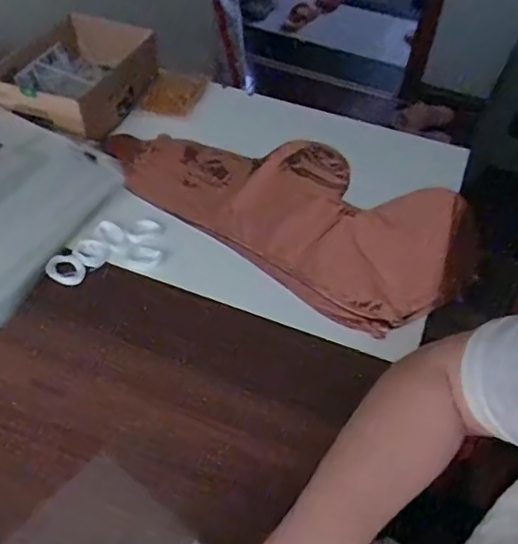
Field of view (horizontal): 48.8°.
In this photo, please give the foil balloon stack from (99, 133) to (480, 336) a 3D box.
[{"bbox_3d":[0.036,-0.086,0.643,0.411,0.037,0.235,31,54,22],"label":"foil balloon stack"}]

